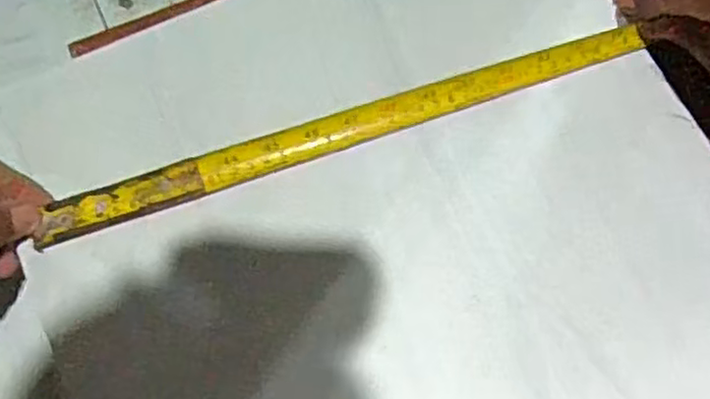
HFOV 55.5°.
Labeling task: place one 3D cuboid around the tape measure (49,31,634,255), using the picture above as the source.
[{"bbox_3d":[0.000,-0.046,0.411,0.375,0.009,0.021,-19,74,-7],"label":"tape measure"}]

